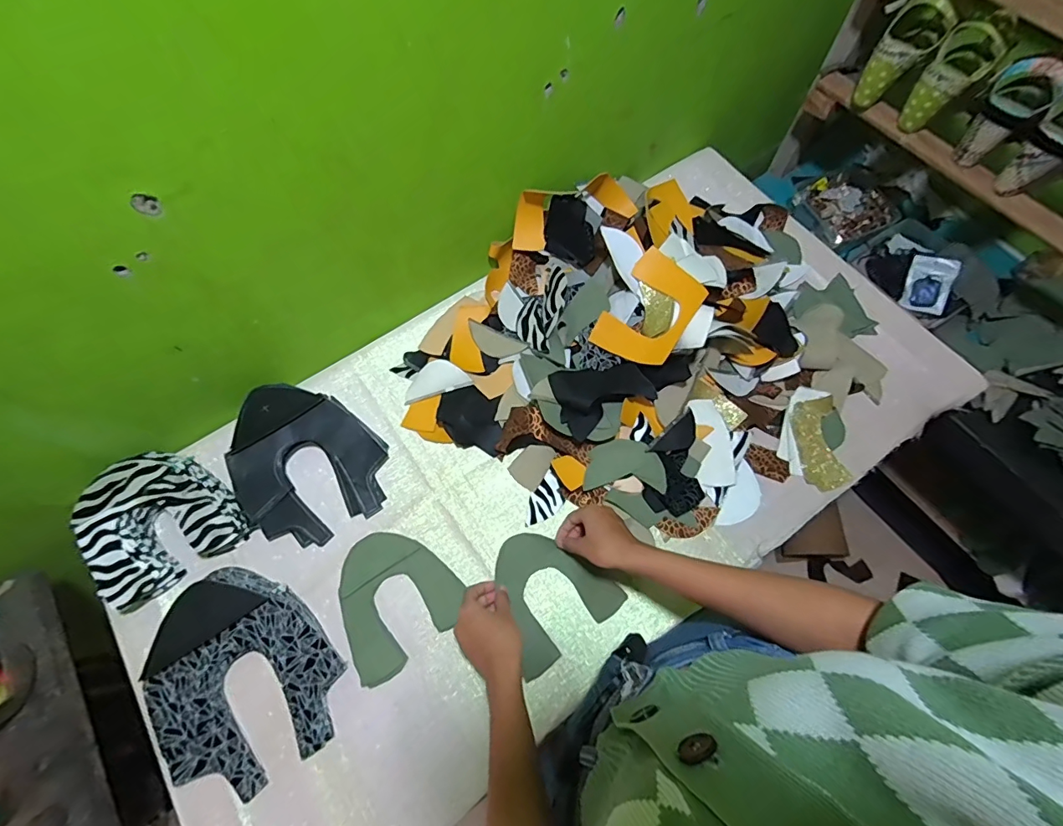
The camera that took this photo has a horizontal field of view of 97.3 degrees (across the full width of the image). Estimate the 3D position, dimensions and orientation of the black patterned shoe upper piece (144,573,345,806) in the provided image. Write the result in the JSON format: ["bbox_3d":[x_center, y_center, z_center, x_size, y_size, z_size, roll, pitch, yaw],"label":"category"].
[{"bbox_3d":[-0.351,0.315,0.556,0.246,0.063,0.193,41,73,16],"label":"black patterned shoe upper piece"}]

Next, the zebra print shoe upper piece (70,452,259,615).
[{"bbox_3d":[-0.492,0.137,0.614,0.169,0.070,0.160,-36,72,-14],"label":"zebra print shoe upper piece"}]

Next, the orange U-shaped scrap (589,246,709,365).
[{"bbox_3d":[0.167,-0.143,0.658,0.114,0.011,0.153,40,103,29],"label":"orange U-shaped scrap"}]

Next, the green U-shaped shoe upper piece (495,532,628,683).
[{"bbox_3d":[0.020,0.228,0.610,0.149,0.010,0.150,-34,75,-12],"label":"green U-shaped shoe upper piece"}]

